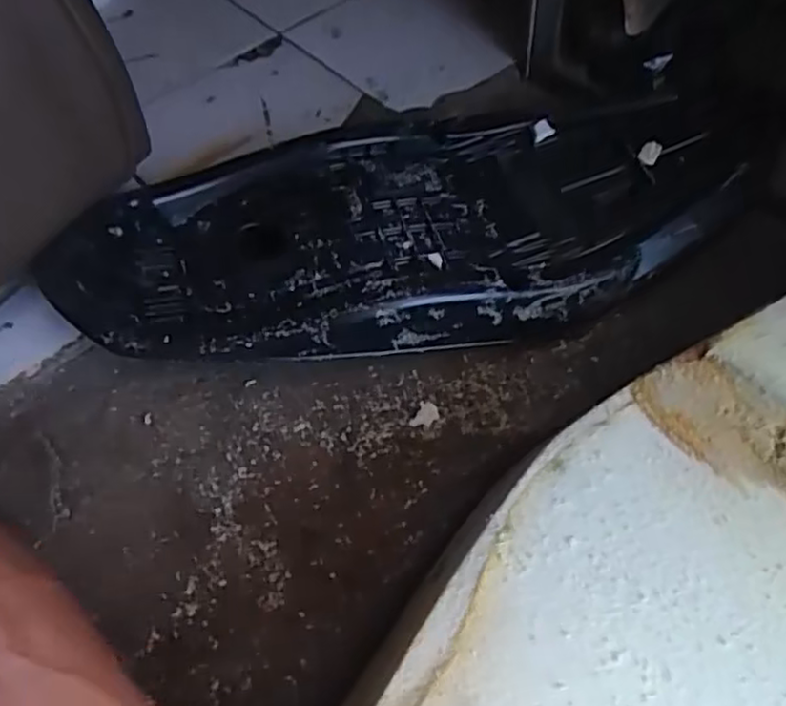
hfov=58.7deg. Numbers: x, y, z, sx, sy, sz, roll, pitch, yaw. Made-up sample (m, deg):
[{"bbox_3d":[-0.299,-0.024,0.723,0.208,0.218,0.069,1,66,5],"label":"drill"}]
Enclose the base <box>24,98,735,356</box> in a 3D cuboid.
[{"bbox_3d":[0.034,-0.124,0.710,0.704,0.114,0.255,-15,55,-5],"label":"base"}]

